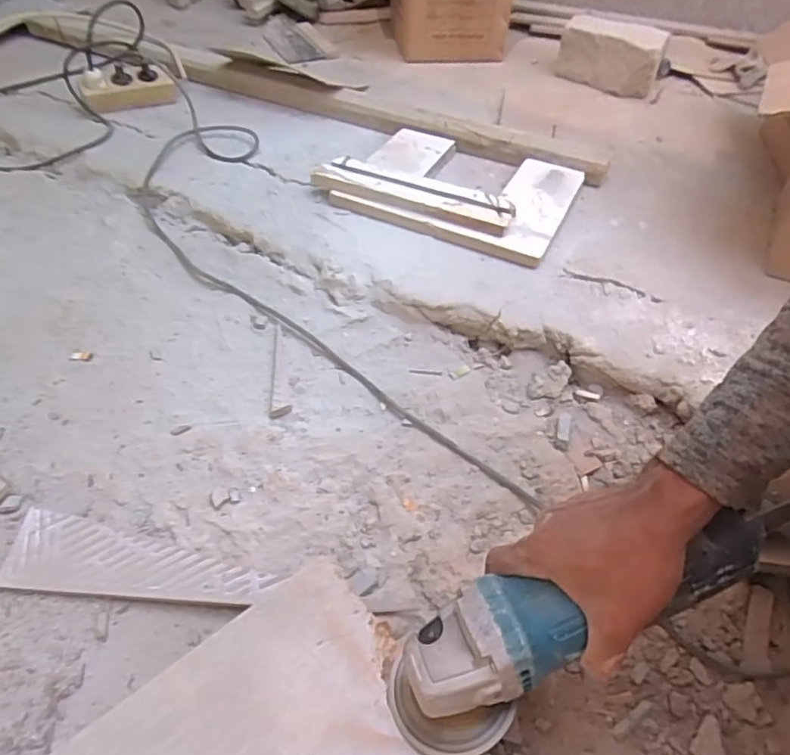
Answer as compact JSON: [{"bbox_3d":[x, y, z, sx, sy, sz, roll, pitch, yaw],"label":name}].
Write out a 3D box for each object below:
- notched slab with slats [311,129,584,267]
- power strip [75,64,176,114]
[{"bbox_3d":[0.090,-0.299,0.909,0.353,0.043,0.264,21,49,17],"label":"notched slab with slats"},{"bbox_3d":[-0.480,-0.520,1.066,0.154,0.058,0.065,-20,51,-21],"label":"power strip"}]

